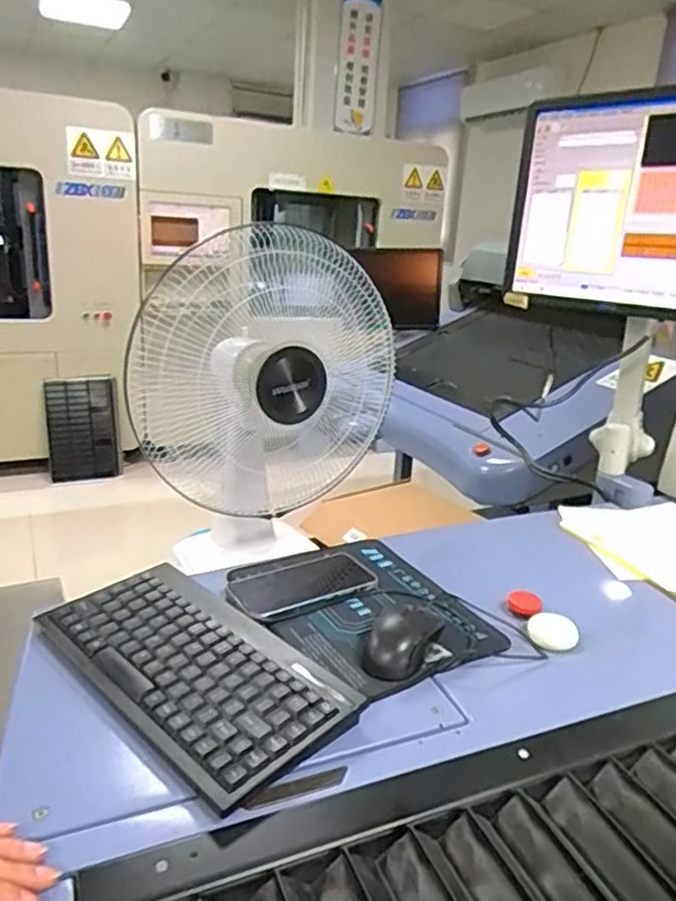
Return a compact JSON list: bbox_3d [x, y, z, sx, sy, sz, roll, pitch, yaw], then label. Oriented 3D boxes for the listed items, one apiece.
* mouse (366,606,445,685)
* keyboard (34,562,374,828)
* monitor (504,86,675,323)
[{"bbox_3d":[0.062,0.179,0.628,0.061,0.035,0.100,18,24,38],"label":"mouse"},{"bbox_3d":[-0.130,0.190,0.578,0.289,0.034,0.149,19,25,40],"label":"keyboard"},{"bbox_3d":[0.430,-0.358,0.959,0.065,0.293,0.373,-11,24,-36],"label":"monitor"}]

